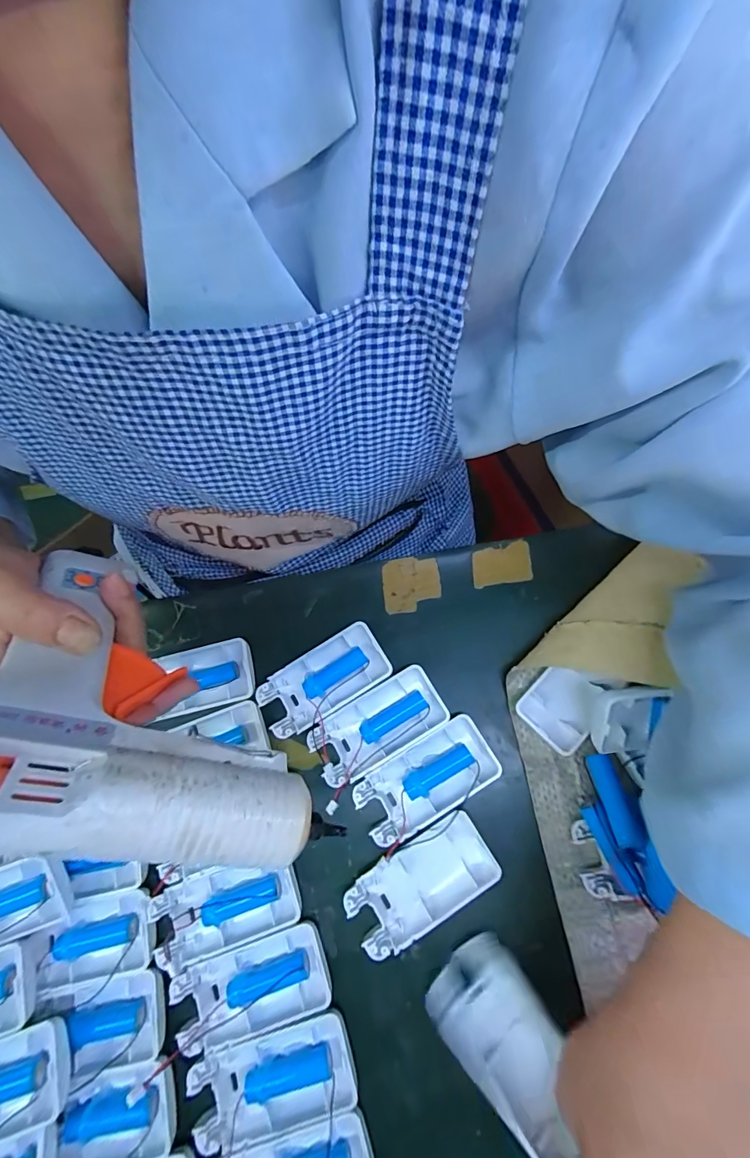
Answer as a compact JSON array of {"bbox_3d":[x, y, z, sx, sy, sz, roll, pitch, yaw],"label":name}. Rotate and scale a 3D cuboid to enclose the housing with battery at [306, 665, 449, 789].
[{"bbox_3d":[0.001,0.103,0.302,0.094,0.012,0.045,-32,74,-5],"label":"housing with battery"}]

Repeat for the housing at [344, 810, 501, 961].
[{"bbox_3d":[0.030,0.193,0.273,0.093,0.011,0.046,-31,74,-5],"label":"housing"}]

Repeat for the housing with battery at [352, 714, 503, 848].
[{"bbox_3d":[0.034,0.135,0.290,0.093,0.014,0.045,-32,74,-5],"label":"housing with battery"}]

